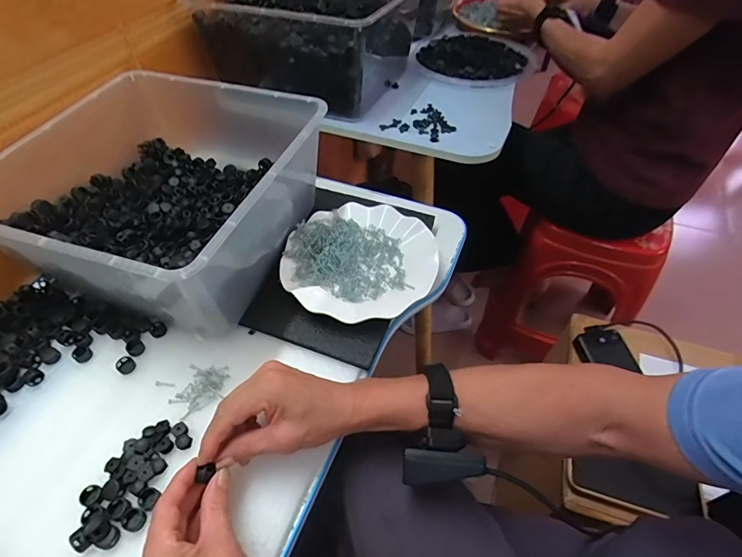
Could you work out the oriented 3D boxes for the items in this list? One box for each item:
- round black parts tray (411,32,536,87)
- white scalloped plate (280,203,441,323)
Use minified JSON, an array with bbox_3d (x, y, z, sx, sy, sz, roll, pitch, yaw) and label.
[{"bbox_3d":[0.200,-0.427,0.815,0.225,0.042,0.246,0,50,0],"label":"round black parts tray"},{"bbox_3d":[-0.012,-0.020,0.518,0.176,0.032,0.179,0,50,0],"label":"white scalloped plate"}]

